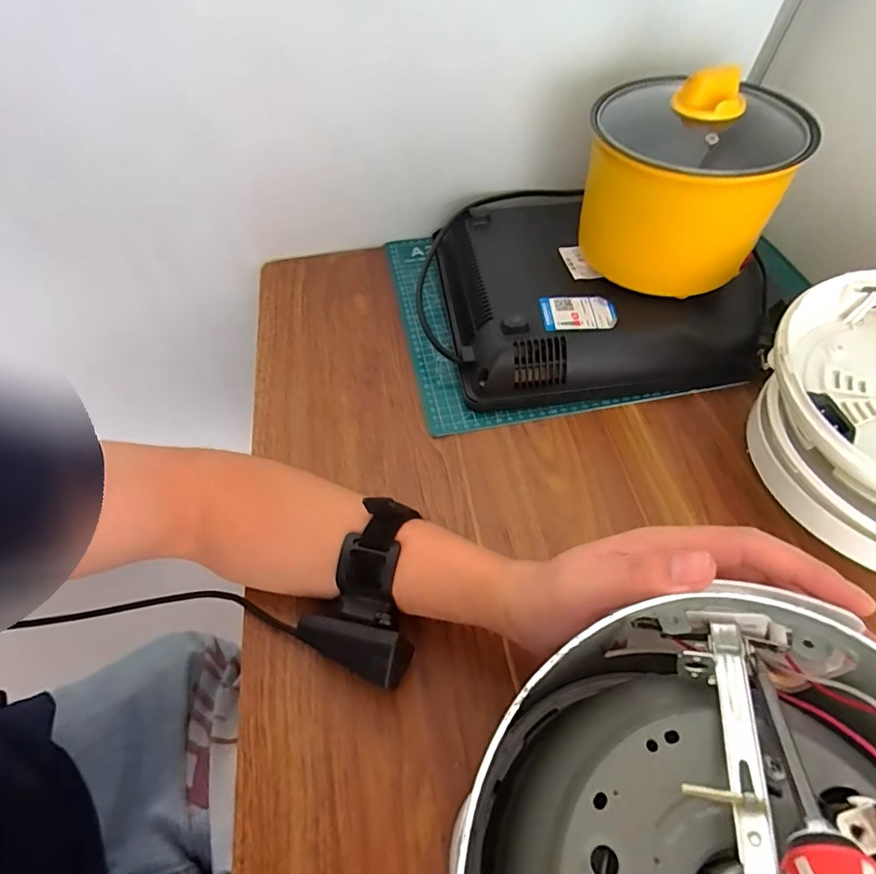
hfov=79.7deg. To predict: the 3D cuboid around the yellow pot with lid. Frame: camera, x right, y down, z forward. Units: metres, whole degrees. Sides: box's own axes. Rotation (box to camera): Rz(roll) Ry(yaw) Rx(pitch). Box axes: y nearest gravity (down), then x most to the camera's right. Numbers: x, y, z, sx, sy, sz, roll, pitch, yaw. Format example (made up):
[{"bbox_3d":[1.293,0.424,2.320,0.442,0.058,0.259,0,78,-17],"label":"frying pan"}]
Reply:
[{"bbox_3d":[0.214,-0.233,0.462,0.155,0.169,0.151,0,53,0],"label":"yellow pot with lid"}]

